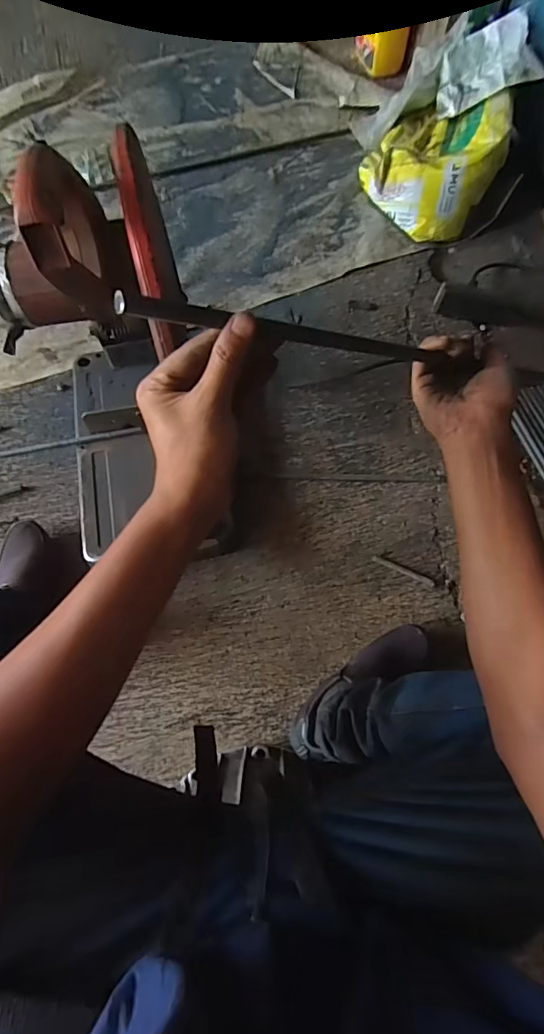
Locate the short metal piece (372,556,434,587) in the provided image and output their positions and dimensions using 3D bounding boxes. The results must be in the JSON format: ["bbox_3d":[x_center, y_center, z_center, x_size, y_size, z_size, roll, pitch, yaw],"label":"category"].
[{"bbox_3d":[0.230,0.096,0.843,0.111,0.013,0.012,27,67,7],"label":"short metal piece"}]

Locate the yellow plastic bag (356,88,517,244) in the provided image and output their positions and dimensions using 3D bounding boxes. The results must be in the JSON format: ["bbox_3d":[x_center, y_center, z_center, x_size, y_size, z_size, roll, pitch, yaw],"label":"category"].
[{"bbox_3d":[0.389,-0.864,1.164,0.289,0.179,0.260,41,72,15],"label":"yellow plastic bag"}]

